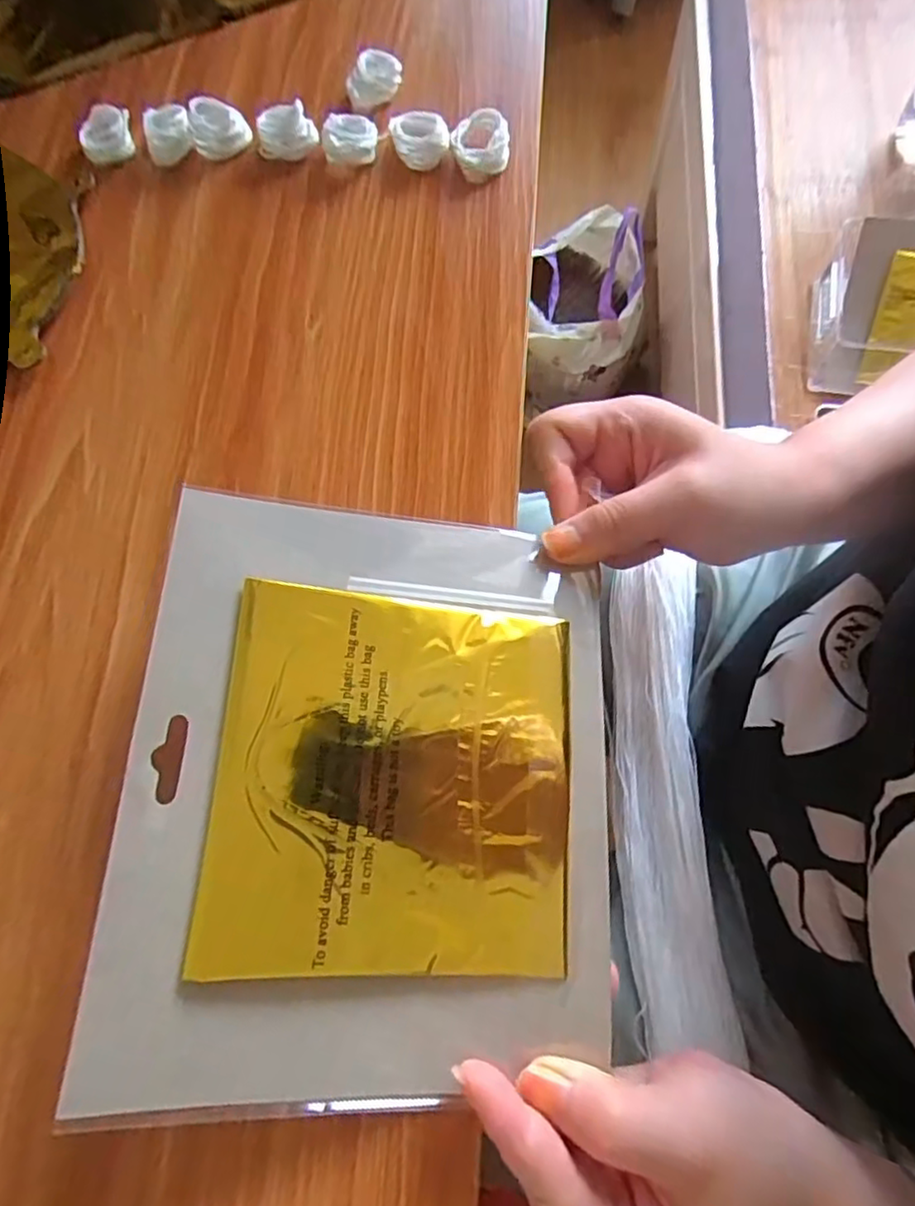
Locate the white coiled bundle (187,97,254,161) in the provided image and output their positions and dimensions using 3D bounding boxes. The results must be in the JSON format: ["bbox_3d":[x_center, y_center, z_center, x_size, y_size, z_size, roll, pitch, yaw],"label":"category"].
[{"bbox_3d":[-0.123,-0.246,0.324,0.029,0.014,0.023,-21,73,-4],"label":"white coiled bundle"}]

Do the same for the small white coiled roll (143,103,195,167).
[{"bbox_3d":[-0.150,-0.245,0.327,0.024,0.010,0.030,-18,73,-3],"label":"small white coiled roll"}]

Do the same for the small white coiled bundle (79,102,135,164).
[{"bbox_3d":[-0.184,-0.245,0.330,0.028,0.010,0.035,-16,73,-3],"label":"small white coiled bundle"}]

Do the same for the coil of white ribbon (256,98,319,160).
[{"bbox_3d":[-0.087,-0.240,0.320,0.030,0.015,0.021,-11,72,-1],"label":"coil of white ribbon"}]

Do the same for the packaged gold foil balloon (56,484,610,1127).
[{"bbox_3d":[-0.025,0.059,0.220,0.161,0.015,0.191,6,72,-11],"label":"packaged gold foil balloon"}]

